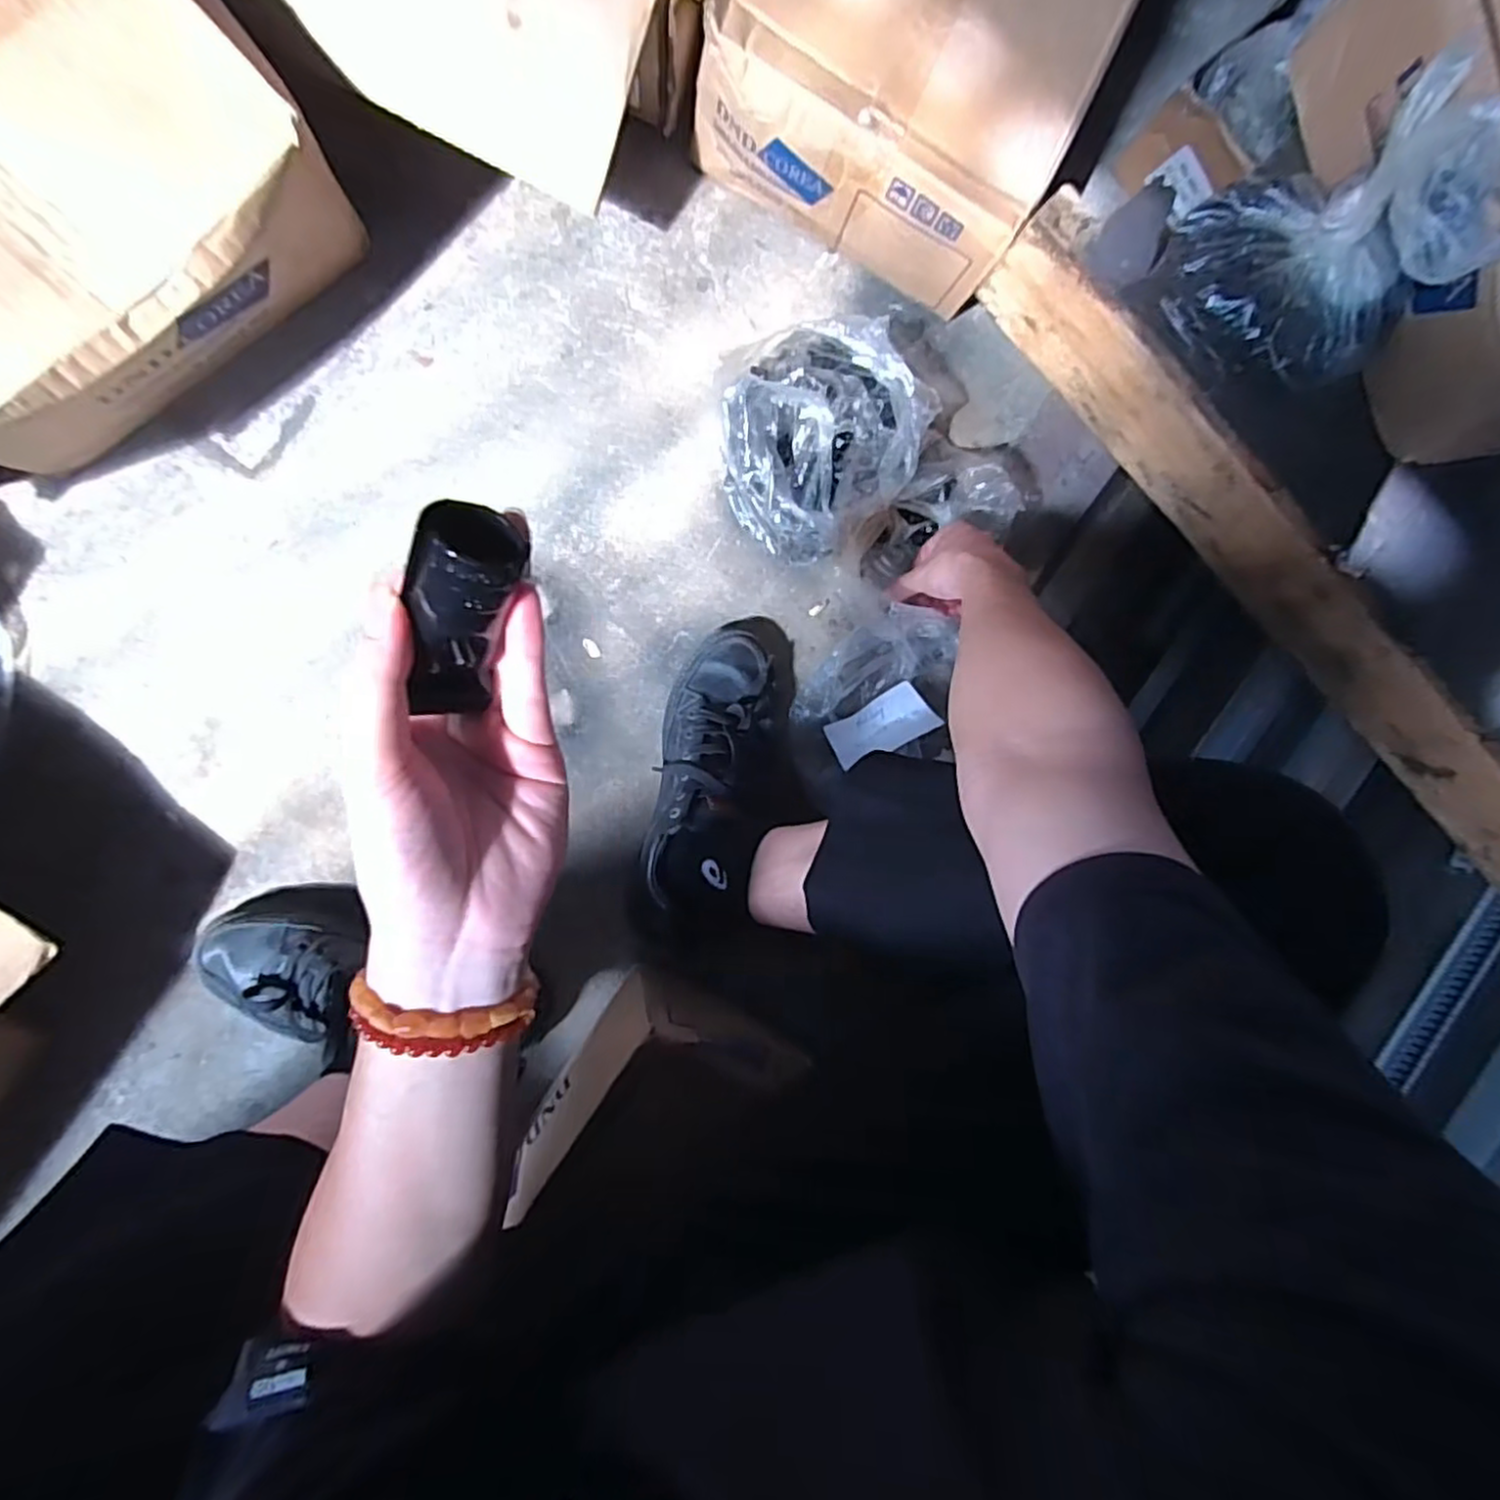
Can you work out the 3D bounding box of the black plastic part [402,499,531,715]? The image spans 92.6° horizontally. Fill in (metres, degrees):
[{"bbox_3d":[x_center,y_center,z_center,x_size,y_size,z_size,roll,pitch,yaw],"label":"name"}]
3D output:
[{"bbox_3d":[-0.095,-0.042,0.237,0.028,0.020,0.077,21,133,-9],"label":"black plastic part"}]

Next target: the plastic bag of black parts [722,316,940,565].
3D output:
[{"bbox_3d":[0.052,-0.267,0.612,0.166,0.090,0.180,38,87,-9],"label":"plastic bag of black parts"}]

